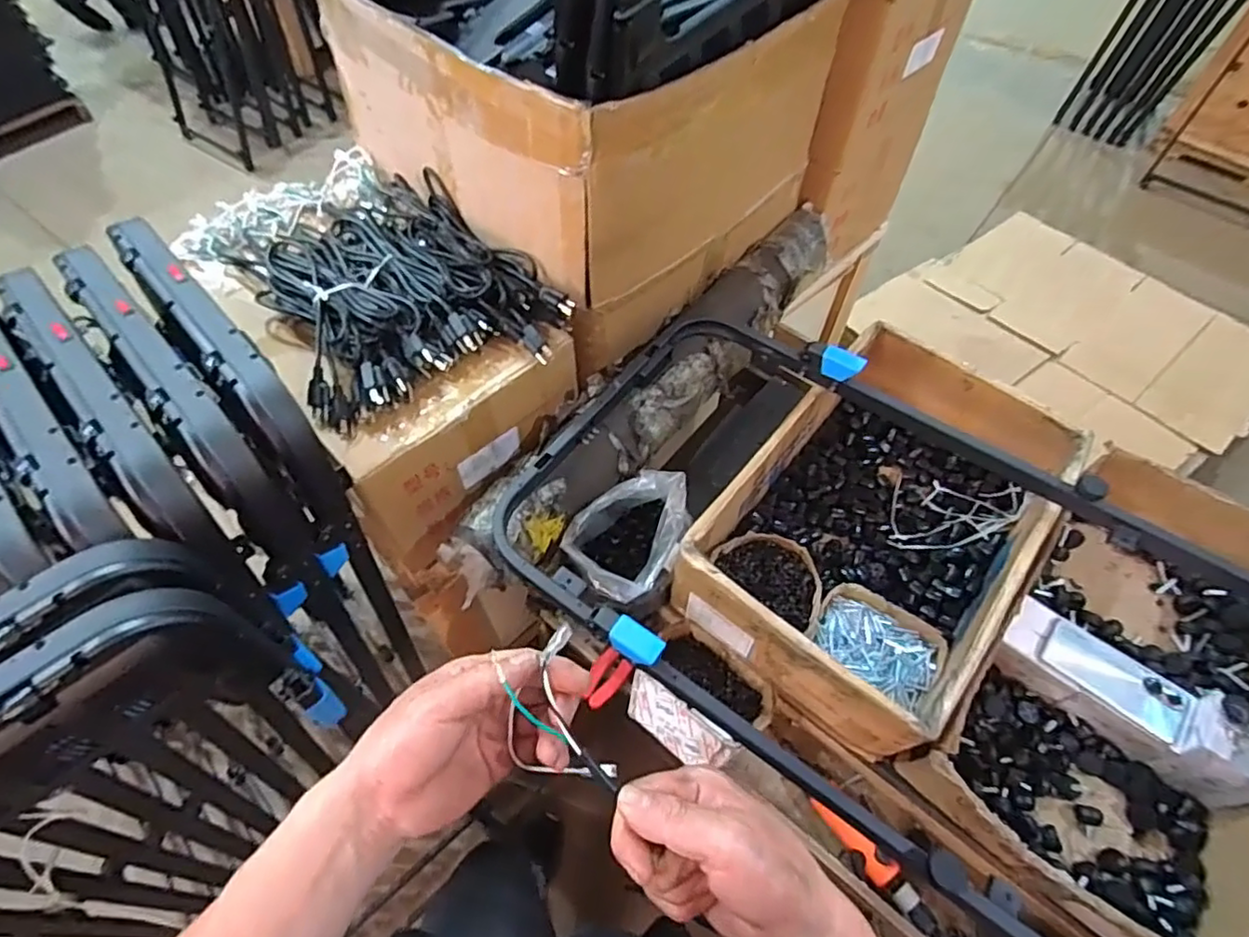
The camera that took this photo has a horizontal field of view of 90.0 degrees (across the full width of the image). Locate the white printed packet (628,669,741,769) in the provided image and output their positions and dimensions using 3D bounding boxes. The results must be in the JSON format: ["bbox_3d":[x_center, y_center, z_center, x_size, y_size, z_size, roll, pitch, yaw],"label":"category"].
[{"bbox_3d":[0.064,0.315,0.776,0.144,0.081,0.010,36,31,21],"label":"white printed packet"}]

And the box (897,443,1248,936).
[{"bbox_3d":[0.652,0.265,0.798,0.330,0.170,0.625,37,64,21],"label":"box"}]

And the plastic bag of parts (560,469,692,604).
[{"bbox_3d":[0.014,0.098,0.871,0.133,0.128,0.179,36,64,21],"label":"plastic bag of parts"}]

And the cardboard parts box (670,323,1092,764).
[{"bbox_3d":[0.360,0.075,0.877,0.351,0.167,0.527,34,63,20],"label":"cardboard parts box"}]

